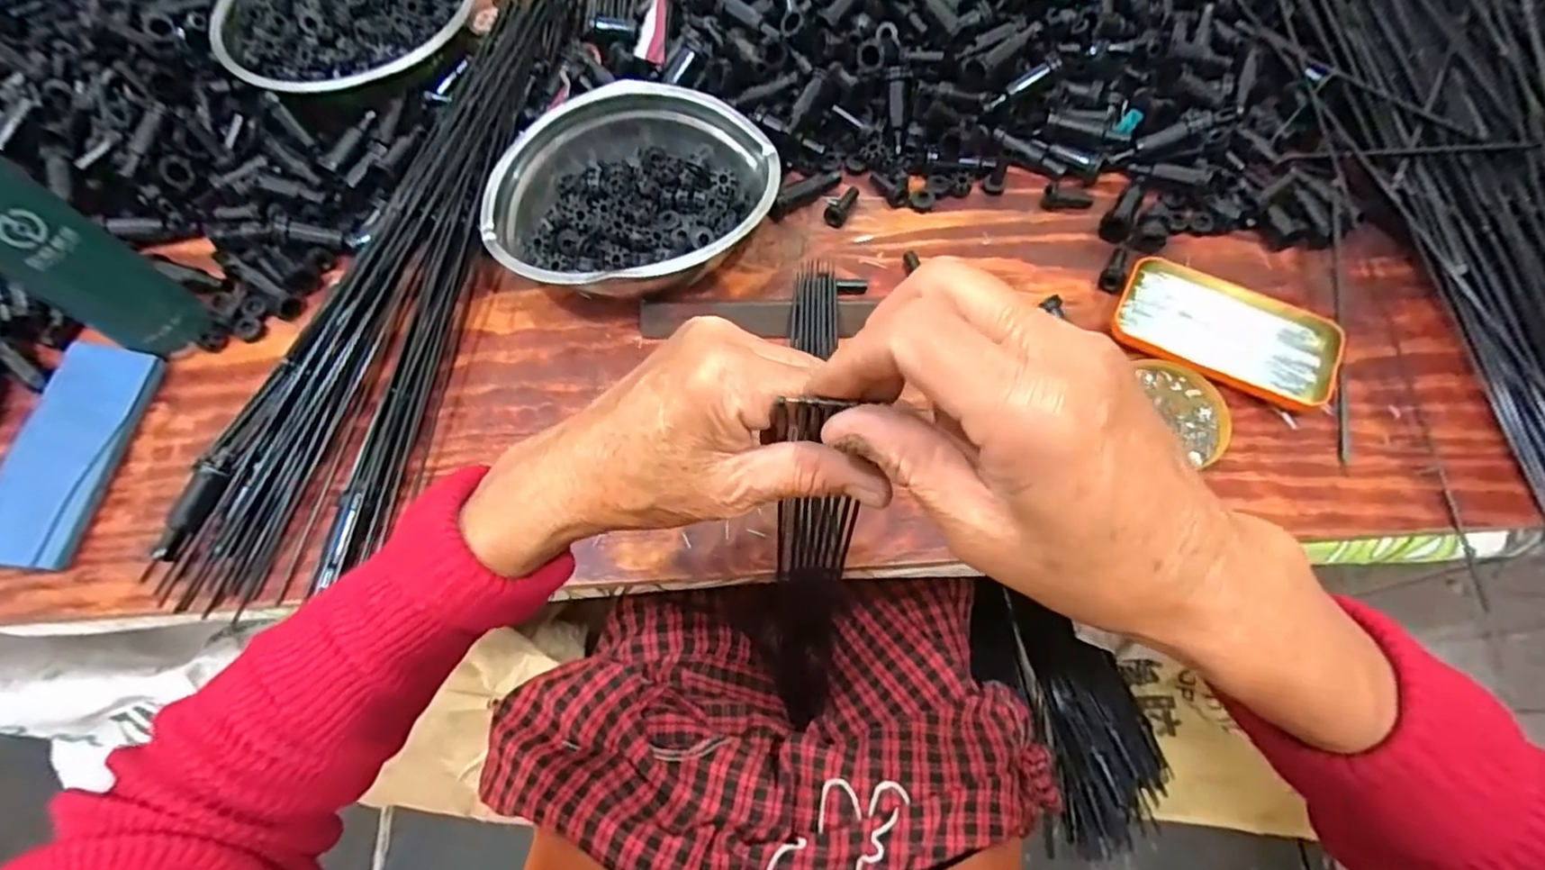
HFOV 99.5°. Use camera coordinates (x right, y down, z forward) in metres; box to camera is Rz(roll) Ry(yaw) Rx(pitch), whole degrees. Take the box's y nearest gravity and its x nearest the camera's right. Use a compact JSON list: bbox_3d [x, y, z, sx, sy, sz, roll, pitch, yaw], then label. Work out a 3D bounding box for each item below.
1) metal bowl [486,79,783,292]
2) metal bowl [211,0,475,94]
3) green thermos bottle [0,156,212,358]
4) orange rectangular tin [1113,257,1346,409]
[{"bbox_3d":[-0.102,-0.183,0.497,0.195,0.064,0.197,-1,63,2],"label":"metal bowl"},{"bbox_3d":[-0.375,-0.378,0.586,0.209,0.046,0.209,-1,63,2],"label":"metal bowl"},{"bbox_3d":[-0.464,-0.120,0.420,0.052,0.172,0.062,30,68,16],"label":"green thermos bottle"},{"bbox_3d":[0.325,-0.075,0.469,0.145,0.021,0.075,25,67,14],"label":"orange rectangular tin"}]

